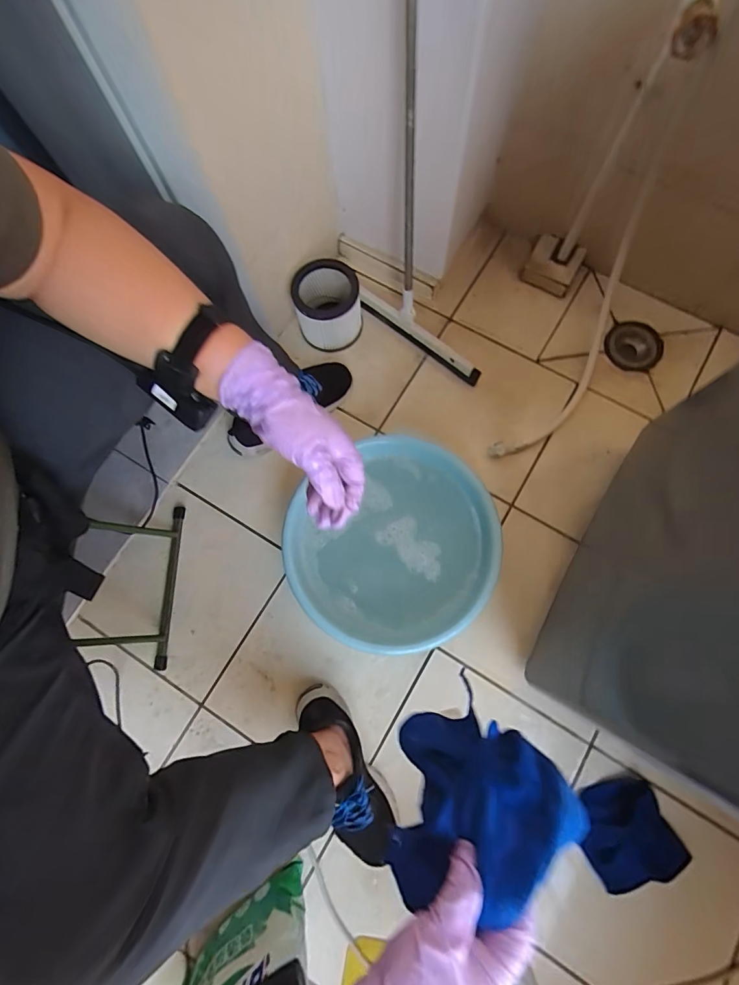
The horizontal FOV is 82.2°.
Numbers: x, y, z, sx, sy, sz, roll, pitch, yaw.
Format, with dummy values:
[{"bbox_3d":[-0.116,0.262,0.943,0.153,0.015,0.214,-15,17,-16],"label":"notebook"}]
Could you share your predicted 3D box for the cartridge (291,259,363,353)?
[{"bbox_3d":[-0.083,-0.369,0.843,0.126,0.141,0.118,0,77,1],"label":"cartridge"}]

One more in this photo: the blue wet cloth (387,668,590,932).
[{"bbox_3d":[0.079,0.254,0.369,0.148,0.159,0.103,-33,78,-6],"label":"blue wet cloth"}]

